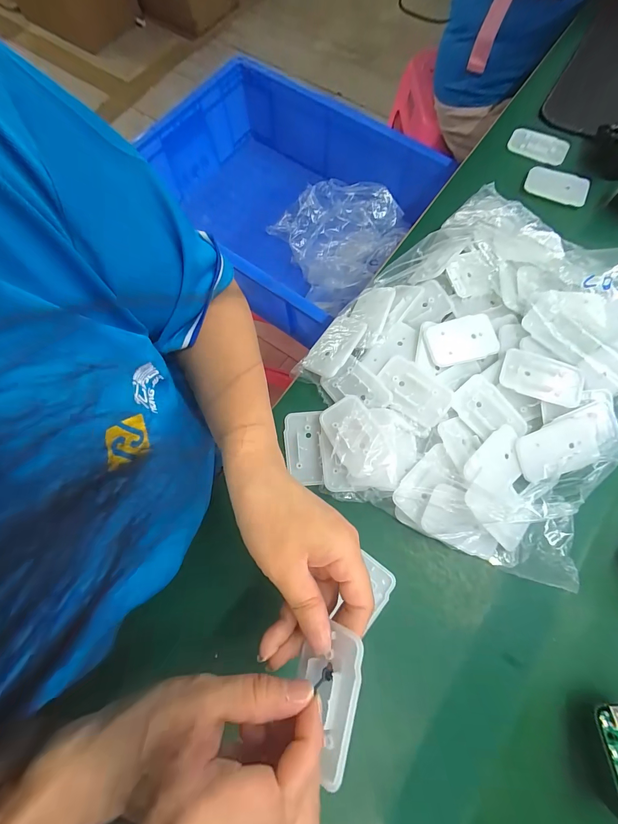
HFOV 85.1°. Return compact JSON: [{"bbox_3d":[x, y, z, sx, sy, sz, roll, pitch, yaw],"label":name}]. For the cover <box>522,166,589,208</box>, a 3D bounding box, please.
[{"bbox_3d":[0.297,-0.271,0.404,0.070,0.010,0.042,28,72,8],"label":"cover"}]

